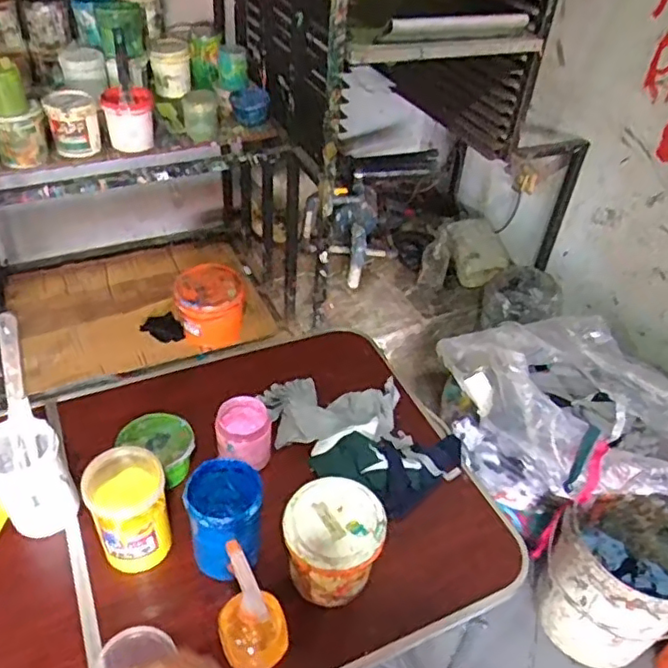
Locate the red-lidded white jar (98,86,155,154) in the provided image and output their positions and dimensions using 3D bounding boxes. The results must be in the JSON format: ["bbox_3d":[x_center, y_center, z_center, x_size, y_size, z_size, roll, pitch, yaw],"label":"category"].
[{"bbox_3d":[-0.531,-0.559,1.611,0.128,0.128,0.116,-7,43,-14],"label":"red-lidded white jar"}]

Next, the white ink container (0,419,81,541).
[{"bbox_3d":[-0.423,0.200,0.858,0.096,0.125,0.113,-22,48,-28],"label":"white ink container"}]

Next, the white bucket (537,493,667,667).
[{"bbox_3d":[0.645,0.562,1.414,0.277,0.347,0.295,-30,52,-33],"label":"white bucket"}]

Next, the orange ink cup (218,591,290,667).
[{"bbox_3d":[-0.098,0.360,0.752,0.079,0.054,0.081,-11,44,-18],"label":"orange ink cup"}]

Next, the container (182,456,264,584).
[{"bbox_3d":[-0.144,0.245,0.818,0.093,0.130,0.098,3,41,-3],"label":"container"}]

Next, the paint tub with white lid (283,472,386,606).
[{"bbox_3d":[-0.003,0.275,0.816,0.122,0.112,0.124,3,41,-3],"label":"paint tub with white lid"}]

